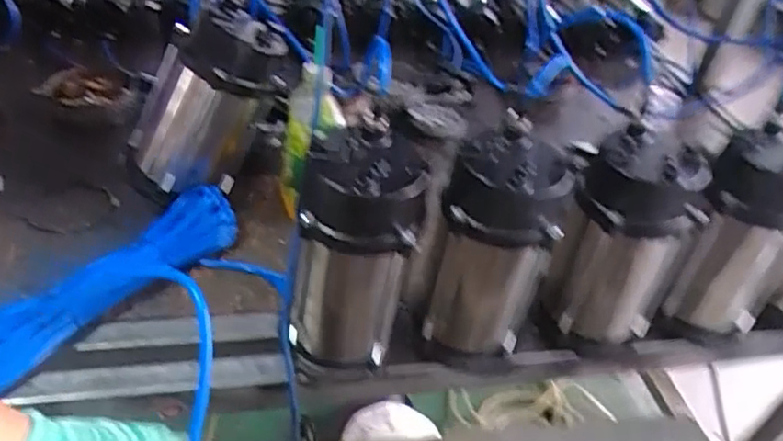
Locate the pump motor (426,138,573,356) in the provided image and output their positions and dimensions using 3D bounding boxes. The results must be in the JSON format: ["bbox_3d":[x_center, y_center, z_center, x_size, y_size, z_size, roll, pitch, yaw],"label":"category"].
[{"bbox_3d":[0.105,0.034,0.667,0.117,0.239,0.097,10,39,3],"label":"pump motor"}]

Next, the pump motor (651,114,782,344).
[{"bbox_3d":[0.405,0.027,0.744,0.115,0.247,0.124,29,44,24],"label":"pump motor"}]

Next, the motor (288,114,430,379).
[{"bbox_3d":[-0.038,0.040,0.649,0.128,0.253,0.101,6,39,-2],"label":"motor"}]

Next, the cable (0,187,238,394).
[{"bbox_3d":[-0.335,0.066,0.738,0.078,0.064,0.349,32,45,27],"label":"cable"}]

